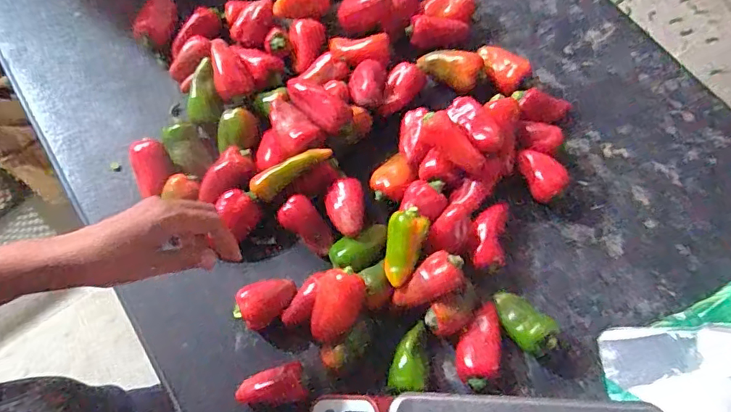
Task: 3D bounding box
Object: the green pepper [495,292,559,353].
[{"bbox_3d":[0.164,0.122,0.522,0.069,0.035,0.039,40,77,14],"label":"green pepper"}]

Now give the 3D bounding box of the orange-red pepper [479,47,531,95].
[{"bbox_3d":[0.177,-0.175,0.638,0.051,0.034,0.079,-29,72,-8],"label":"orange-red pepper"}]

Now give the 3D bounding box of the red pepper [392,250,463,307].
[{"bbox_3d":[0.065,0.078,0.523,0.078,0.031,0.041,-19,70,-4],"label":"red pepper"}]

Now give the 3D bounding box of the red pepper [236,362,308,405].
[{"bbox_3d":[-0.096,0.190,0.519,0.068,0.025,0.037,-16,71,-3],"label":"red pepper"}]

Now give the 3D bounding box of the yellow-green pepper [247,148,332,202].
[{"bbox_3d":[-0.089,-0.040,0.572,0.101,0.033,0.023,-31,71,-8],"label":"yellow-green pepper"}]

